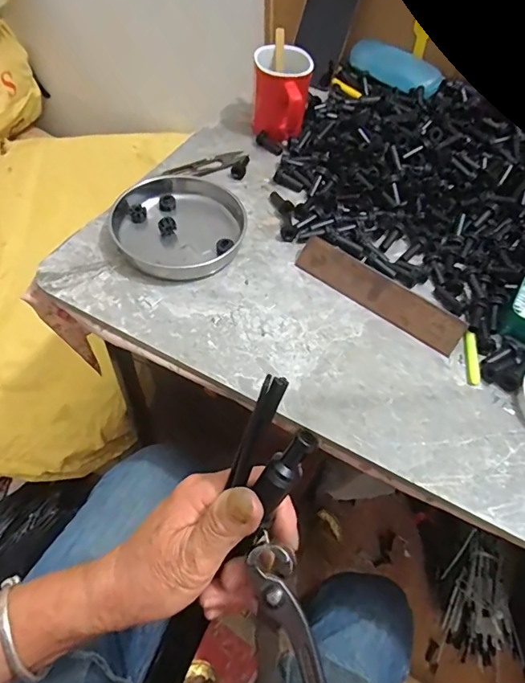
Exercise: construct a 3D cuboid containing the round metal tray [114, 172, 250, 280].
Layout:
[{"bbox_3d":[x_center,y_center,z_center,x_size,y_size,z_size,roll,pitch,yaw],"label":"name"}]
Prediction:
[{"bbox_3d":[-0.088,-0.129,0.498,0.134,0.020,0.145,3,56,-4],"label":"round metal tray"}]

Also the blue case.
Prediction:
[{"bbox_3d":[0.199,-0.400,0.685,0.057,0.040,0.148,-46,66,5],"label":"blue case"}]

